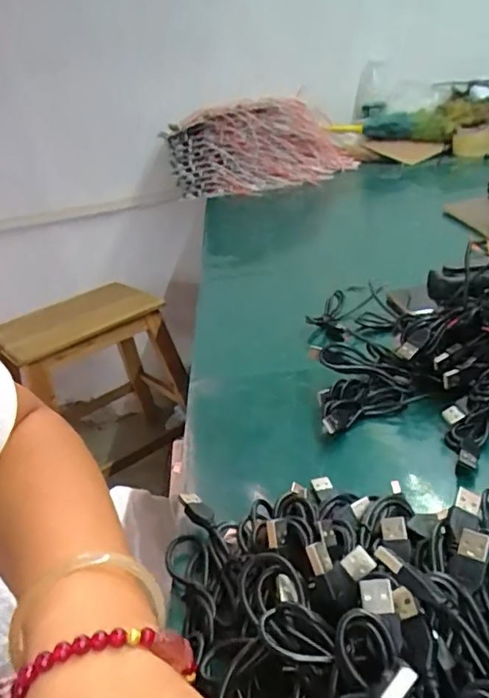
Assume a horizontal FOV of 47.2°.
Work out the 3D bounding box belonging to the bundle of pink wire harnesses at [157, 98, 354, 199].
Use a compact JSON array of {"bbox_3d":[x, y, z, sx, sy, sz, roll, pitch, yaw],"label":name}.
[{"bbox_3d":[0.032,-0.453,1.288,0.411,0.206,0.102,-8,26,4],"label":"bundle of pink wire harnesses"}]

